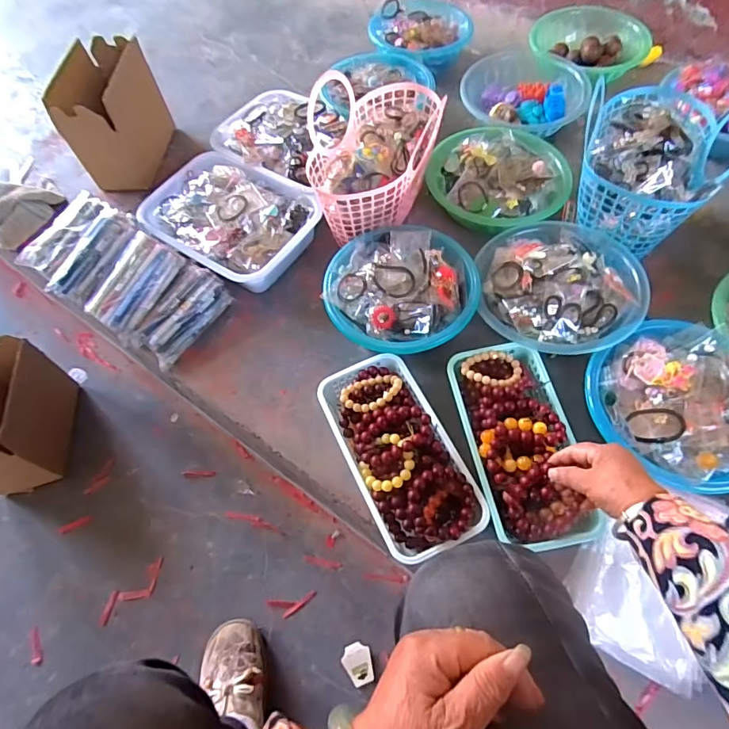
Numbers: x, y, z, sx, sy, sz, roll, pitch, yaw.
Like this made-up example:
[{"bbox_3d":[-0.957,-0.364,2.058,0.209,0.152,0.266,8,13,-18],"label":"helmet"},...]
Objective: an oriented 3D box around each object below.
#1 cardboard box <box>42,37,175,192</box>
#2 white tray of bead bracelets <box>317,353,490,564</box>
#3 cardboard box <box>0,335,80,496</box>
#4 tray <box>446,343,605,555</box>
[{"bbox_3d":[-0.457,-0.456,0.880,0.120,0.193,0.197,-4,61,-1],"label":"cardboard box"},{"bbox_3d":[0.041,0.106,0.605,0.127,0.067,0.266,-22,63,-10],"label":"white tray of bead bracelets"},{"bbox_3d":[-0.595,0.089,0.795,0.116,0.184,0.214,-5,61,-1],"label":"cardboard box"},{"bbox_3d":[0.194,0.091,0.600,0.117,0.064,0.249,-5,58,-1],"label":"tray"}]

